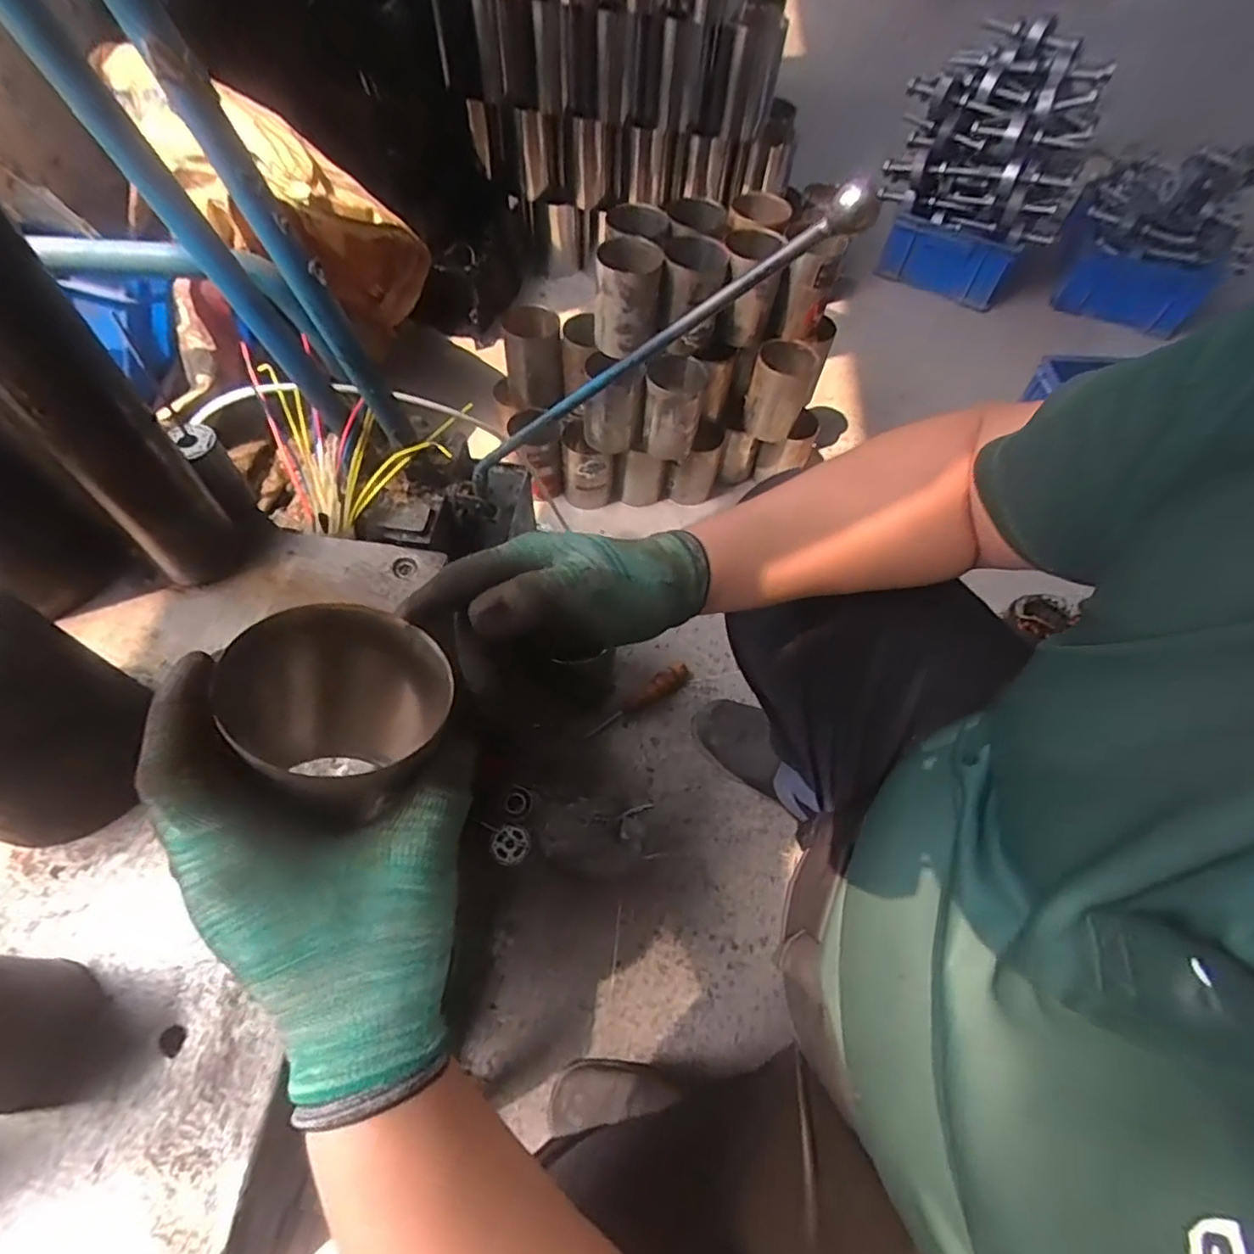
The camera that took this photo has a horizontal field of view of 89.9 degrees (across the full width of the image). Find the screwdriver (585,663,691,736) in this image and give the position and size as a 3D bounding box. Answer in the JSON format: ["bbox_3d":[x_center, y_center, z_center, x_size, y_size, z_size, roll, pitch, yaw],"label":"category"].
[{"bbox_3d":[0.020,0.105,0.924,0.184,0.039,0.028,-27,64,-18],"label":"screwdriver"}]

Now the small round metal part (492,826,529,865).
[{"bbox_3d":[-0.153,0.286,0.825,0.045,0.014,0.045,1,59,-2],"label":"small round metal part"}]

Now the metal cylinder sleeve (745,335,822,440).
[{"bbox_3d":[0.248,-0.380,1.018,0.103,0.129,0.090,20,60,9],"label":"metal cylinder sleeve"}]

